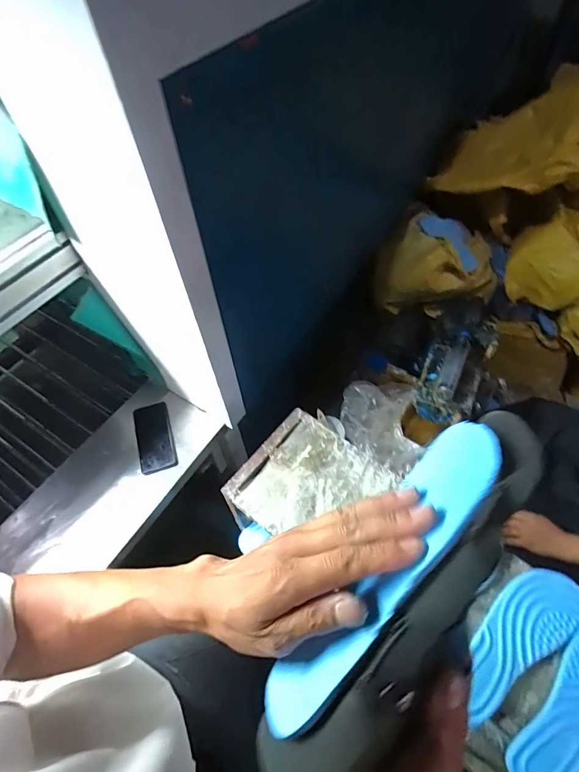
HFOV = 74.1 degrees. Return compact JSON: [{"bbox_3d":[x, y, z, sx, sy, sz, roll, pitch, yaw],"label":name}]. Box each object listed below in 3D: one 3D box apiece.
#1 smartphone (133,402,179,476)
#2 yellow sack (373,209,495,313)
[{"bbox_3d":[-0.298,0.110,0.845,0.076,0.011,0.166,-19,58,-10],"label":"smartphone"},{"bbox_3d":[0.475,-0.400,1.204,0.389,0.196,0.225,-2,57,1],"label":"yellow sack"}]

